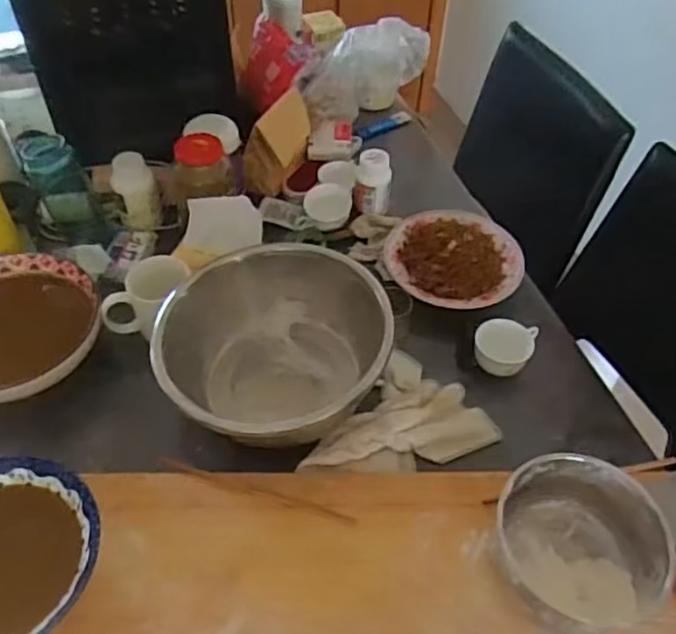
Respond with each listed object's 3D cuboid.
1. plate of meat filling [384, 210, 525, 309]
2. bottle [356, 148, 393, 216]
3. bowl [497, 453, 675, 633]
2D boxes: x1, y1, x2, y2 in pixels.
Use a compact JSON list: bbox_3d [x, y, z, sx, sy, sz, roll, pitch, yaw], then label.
[{"bbox_3d":[0.162,-0.096,0.911,0.185,0.043,0.187,0,50,0],"label":"plate of meat filling"},{"bbox_3d":[0.051,-0.195,0.955,0.052,0.076,0.053,4,50,3],"label":"bottle"},{"bbox_3d":[0.223,0.211,0.617,0.149,0.089,0.136,0,50,0],"label":"bowl"}]

